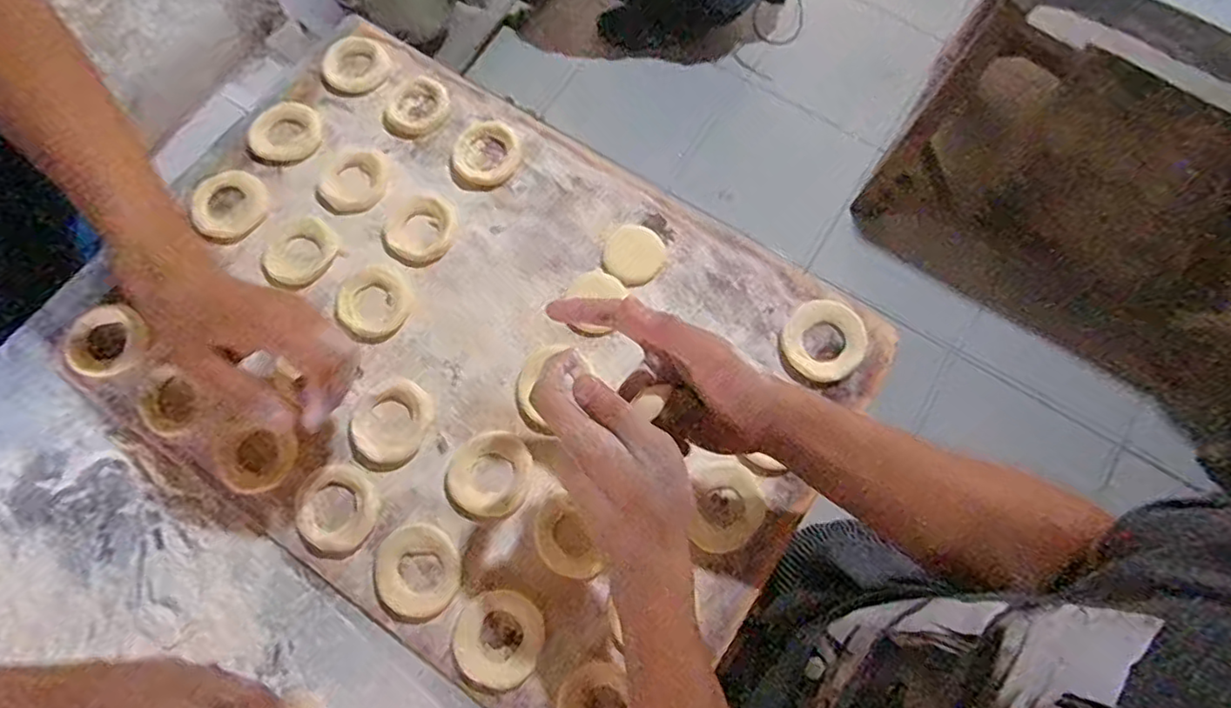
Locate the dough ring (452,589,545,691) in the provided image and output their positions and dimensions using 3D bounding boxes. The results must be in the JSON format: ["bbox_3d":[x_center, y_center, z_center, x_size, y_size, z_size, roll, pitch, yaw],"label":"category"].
[{"bbox_3d":[-0.089,0.216,0.481,0.067,0.005,0.066,0,75,1],"label":"dough ring"}]

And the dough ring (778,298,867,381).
[{"bbox_3d":[0.176,-0.012,0.534,0.066,0.007,0.070,0,75,1],"label":"dough ring"}]

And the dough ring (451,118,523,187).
[{"bbox_3d":[-0.119,-0.188,0.593,0.060,0.008,0.065,0,75,1],"label":"dough ring"}]

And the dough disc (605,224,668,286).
[{"bbox_3d":[0.017,-0.088,0.556,0.052,0.004,0.051,0,75,1],"label":"dough disc"}]

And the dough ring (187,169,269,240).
[{"bbox_3d":[-0.355,-0.137,0.580,0.066,0.009,0.062,0,75,1],"label":"dough ring"}]

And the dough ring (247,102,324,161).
[{"bbox_3d":[-0.309,-0.210,0.594,0.065,0.008,0.057,3,75,2],"label":"dough ring"}]

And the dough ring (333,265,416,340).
[{"bbox_3d":[-0.212,-0.045,0.554,0.063,0.006,0.065,0,75,1],"label":"dough ring"}]

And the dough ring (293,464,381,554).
[{"bbox_3d":[-0.224,0.124,0.511,0.068,0.007,0.063,0,75,1],"label":"dough ring"}]

